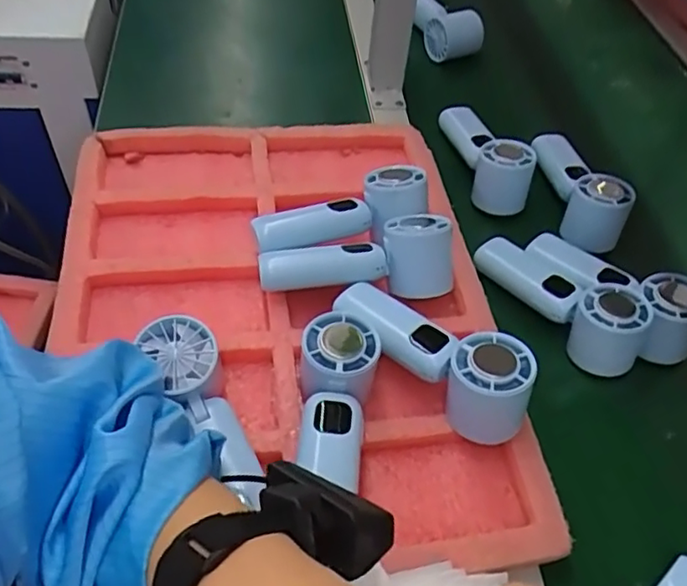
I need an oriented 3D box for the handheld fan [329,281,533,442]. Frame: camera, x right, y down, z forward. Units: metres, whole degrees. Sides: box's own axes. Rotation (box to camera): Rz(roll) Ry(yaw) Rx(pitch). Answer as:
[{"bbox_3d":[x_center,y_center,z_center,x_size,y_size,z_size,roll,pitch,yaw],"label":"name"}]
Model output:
[{"bbox_3d":[0.061,0.035,0.424,0.155,0.048,0.058,38,58,22],"label":"handheld fan"}]

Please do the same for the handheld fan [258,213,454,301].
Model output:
[{"bbox_3d":[0.010,-0.023,0.474,0.146,0.051,0.059,-10,53,-13],"label":"handheld fan"}]

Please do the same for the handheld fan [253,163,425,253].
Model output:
[{"bbox_3d":[-0.001,-0.067,0.500,0.147,0.045,0.053,-16,55,-17],"label":"handheld fan"}]

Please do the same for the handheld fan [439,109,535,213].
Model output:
[{"bbox_3d":[0.143,-0.148,0.610,0.067,0.049,0.150,-10,54,-14],"label":"handheld fan"}]

